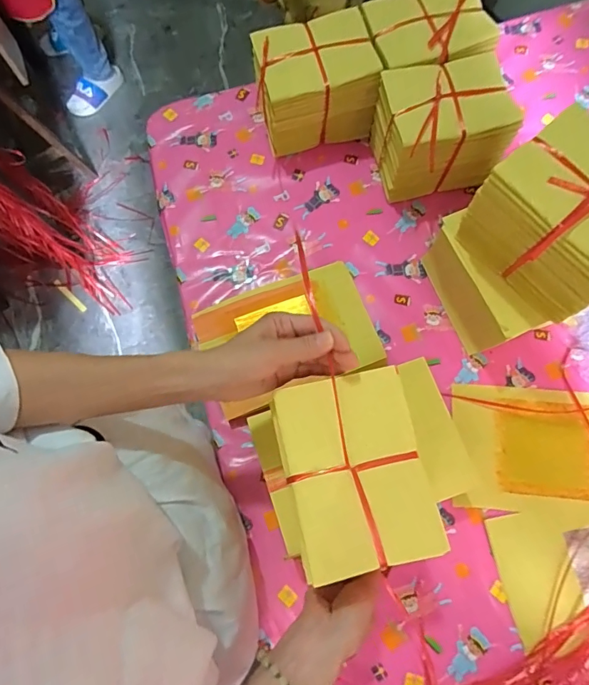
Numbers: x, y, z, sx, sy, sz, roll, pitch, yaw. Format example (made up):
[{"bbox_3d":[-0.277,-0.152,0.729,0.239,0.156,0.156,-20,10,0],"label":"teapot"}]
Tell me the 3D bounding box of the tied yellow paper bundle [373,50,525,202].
[{"bbox_3d":[0.206,-0.307,0.646,0.160,0.146,0.126,-12,75,-2],"label":"tied yellow paper bundle"}]

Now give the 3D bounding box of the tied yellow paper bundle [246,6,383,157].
[{"bbox_3d":[0.028,-0.383,0.673,0.169,0.135,0.121,-13,75,-2],"label":"tied yellow paper bundle"}]

